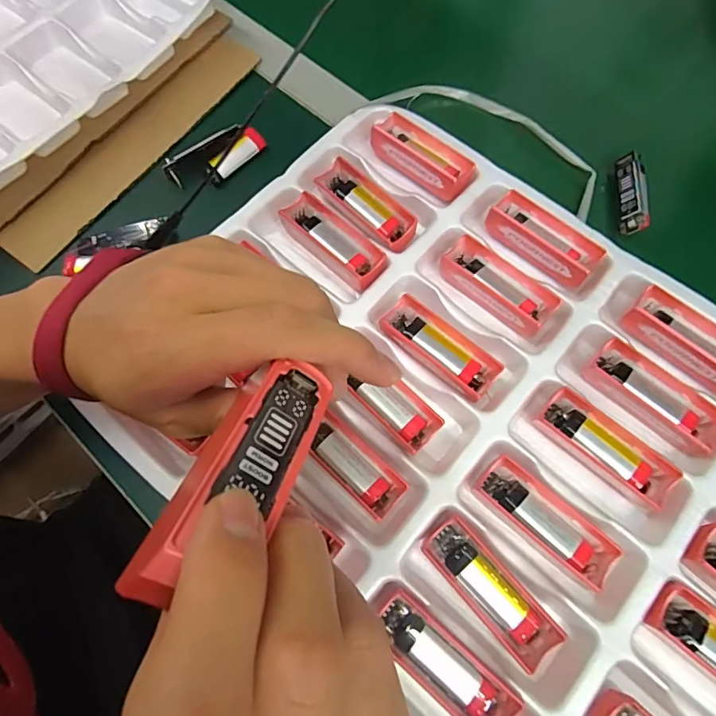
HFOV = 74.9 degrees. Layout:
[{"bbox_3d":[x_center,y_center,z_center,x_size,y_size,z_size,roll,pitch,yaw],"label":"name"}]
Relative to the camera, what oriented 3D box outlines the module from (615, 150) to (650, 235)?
[{"bbox_3d":[0.205,-0.122,0.346,0.017,0.016,0.066,5,71,3],"label":"module"}]

